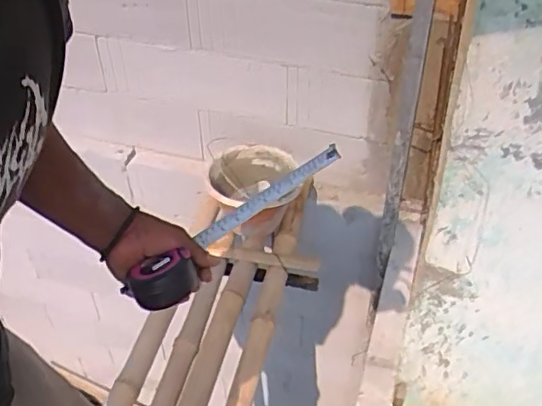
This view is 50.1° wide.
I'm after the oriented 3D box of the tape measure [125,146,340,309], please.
[{"bbox_3d":[-0.032,0.013,0.736,0.070,0.051,0.376,24,40,26],"label":"tape measure"}]

